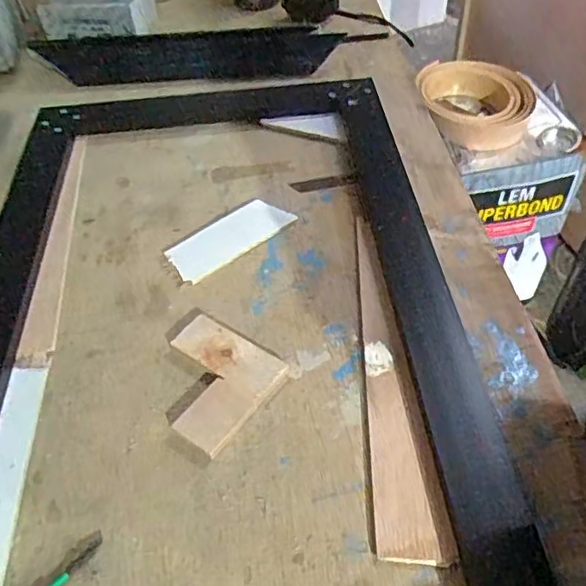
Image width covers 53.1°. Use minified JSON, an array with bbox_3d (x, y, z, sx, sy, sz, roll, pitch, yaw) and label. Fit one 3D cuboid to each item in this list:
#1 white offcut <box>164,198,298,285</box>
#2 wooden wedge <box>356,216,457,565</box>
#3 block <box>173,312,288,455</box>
[{"bbox_3d":[-0.061,-0.054,0.557,0.121,0.007,0.054,-35,55,-25],"label":"white offcut"},{"bbox_3d":[0.067,0.051,0.454,0.043,0.007,0.299,-4,48,-1],"label":"wooden wedge"},{"bbox_3d":[-0.065,0.066,0.446,0.092,0.010,0.089,27,55,25],"label":"block"}]

